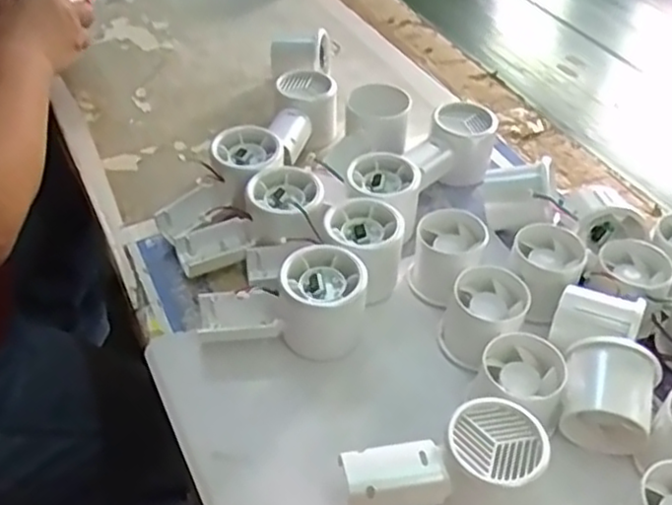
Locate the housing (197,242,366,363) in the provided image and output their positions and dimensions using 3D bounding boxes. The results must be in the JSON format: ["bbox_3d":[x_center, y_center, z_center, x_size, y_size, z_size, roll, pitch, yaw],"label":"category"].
[{"bbox_3d":[-0.037,0.033,0.479,0.111,0.056,0.052,3,44,1],"label":"housing"}]

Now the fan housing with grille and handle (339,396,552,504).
[{"bbox_3d":[0.062,0.127,0.389,0.108,0.047,0.055,-15,47,-17],"label":"fan housing with grille and handle"}]

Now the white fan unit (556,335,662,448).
[{"bbox_3d":[0.169,0.088,0.436,0.054,0.047,0.051,15,46,12],"label":"white fan unit"}]

